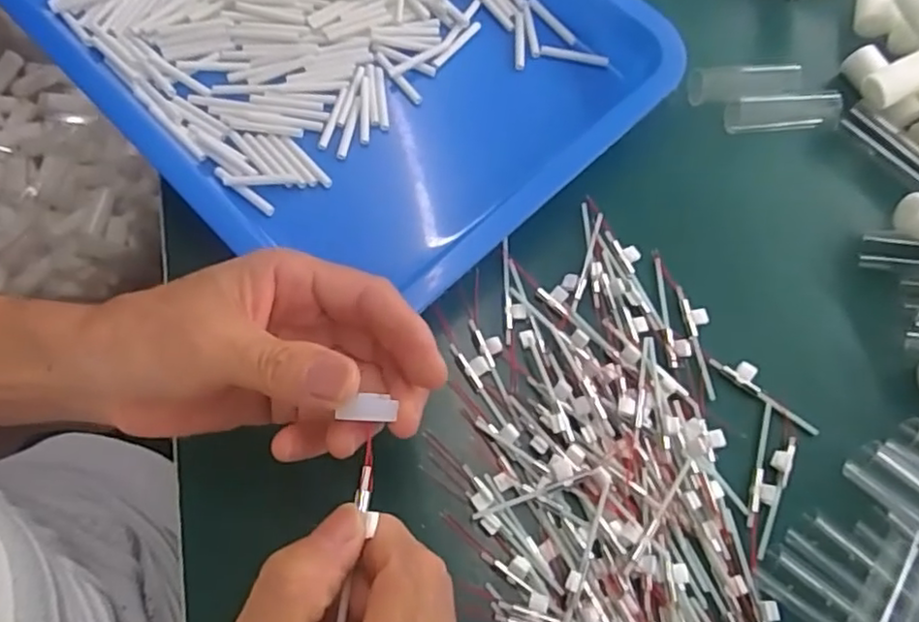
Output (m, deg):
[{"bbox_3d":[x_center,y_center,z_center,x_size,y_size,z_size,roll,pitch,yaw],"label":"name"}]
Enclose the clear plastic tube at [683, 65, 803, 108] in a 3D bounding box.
[{"bbox_3d":[0.160,-0.125,0.372,0.059,0.014,0.018,-2,70,-2],"label":"clear plastic tube"}]

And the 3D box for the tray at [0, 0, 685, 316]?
[{"bbox_3d":[-0.071,-0.165,0.381,0.262,0.038,0.333,-42,76,-15],"label":"tray"}]

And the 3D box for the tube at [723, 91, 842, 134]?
[{"bbox_3d":[0.184,-0.112,0.376,0.063,0.014,0.016,-4,70,-3],"label":"tube"}]

